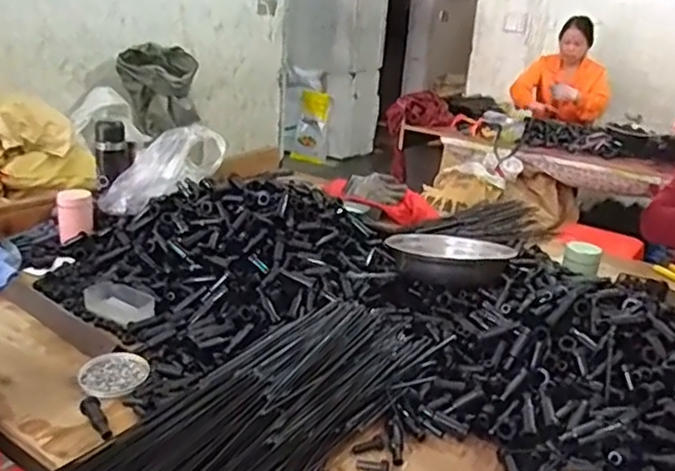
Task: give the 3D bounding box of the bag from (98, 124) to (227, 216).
[{"bbox_3d":[-0.376,-0.135,1.318,0.289,0.101,0.107,-36,31,-5],"label":"bag"}]

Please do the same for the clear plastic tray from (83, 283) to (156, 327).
[{"bbox_3d":[-0.362,0.111,1.027,0.141,0.023,0.069,15,46,32],"label":"clear plastic tray"}]

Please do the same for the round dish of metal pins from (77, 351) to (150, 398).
[{"bbox_3d":[-0.312,0.191,0.863,0.091,0.007,0.090,2,23,-1],"label":"round dish of metal pins"}]

